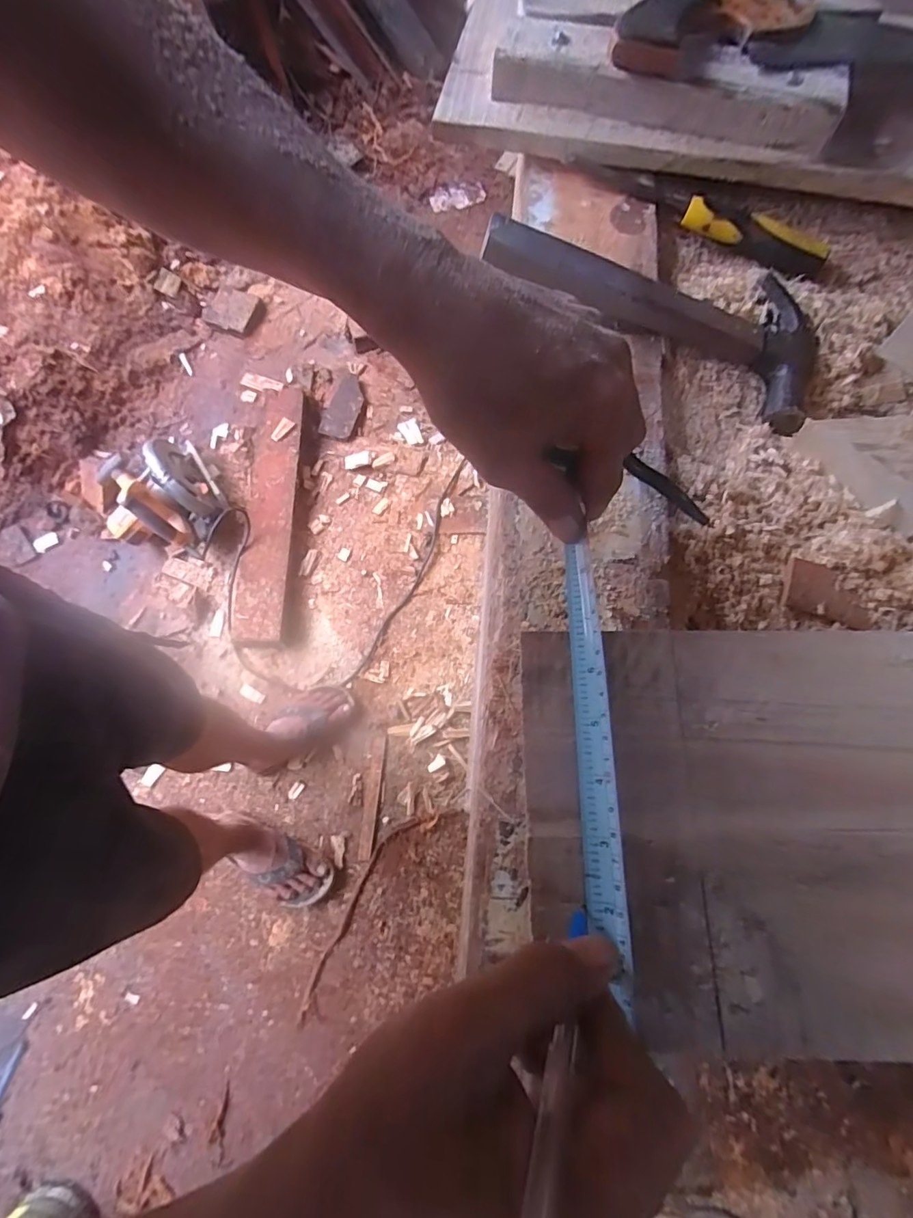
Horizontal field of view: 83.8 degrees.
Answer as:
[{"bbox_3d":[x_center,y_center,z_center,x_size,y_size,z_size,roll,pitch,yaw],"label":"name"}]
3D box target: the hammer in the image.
[{"bbox_3d":[0.155,-0.236,0.397,0.275,0.024,0.121,18,71,-7],"label":"hammer"}]

